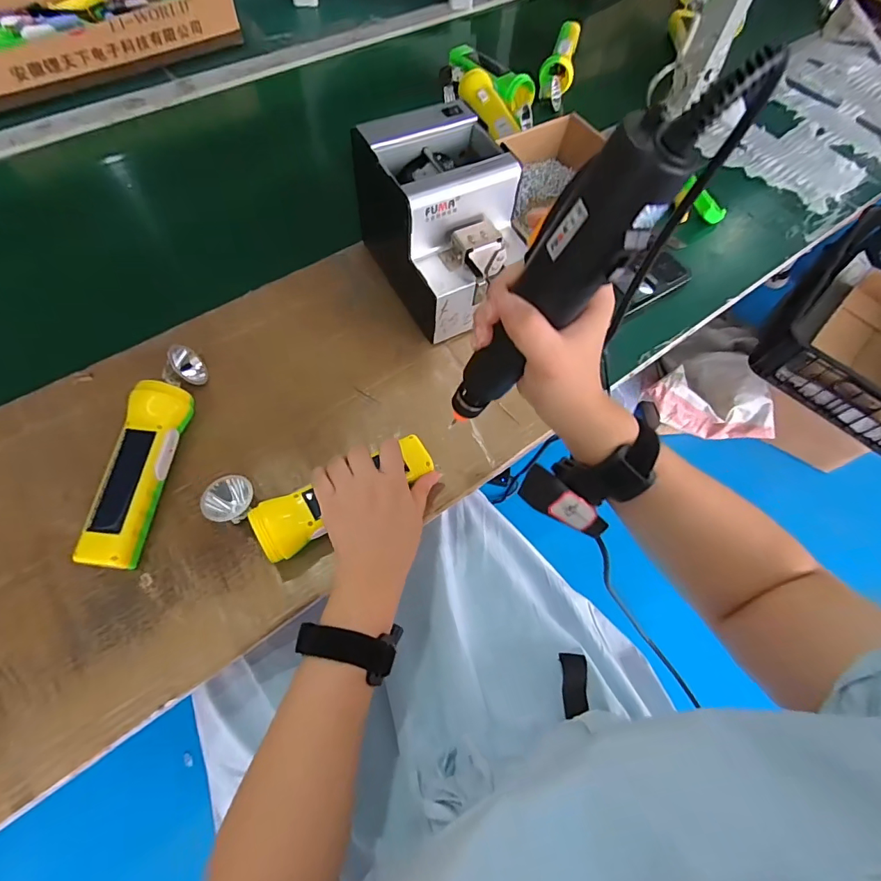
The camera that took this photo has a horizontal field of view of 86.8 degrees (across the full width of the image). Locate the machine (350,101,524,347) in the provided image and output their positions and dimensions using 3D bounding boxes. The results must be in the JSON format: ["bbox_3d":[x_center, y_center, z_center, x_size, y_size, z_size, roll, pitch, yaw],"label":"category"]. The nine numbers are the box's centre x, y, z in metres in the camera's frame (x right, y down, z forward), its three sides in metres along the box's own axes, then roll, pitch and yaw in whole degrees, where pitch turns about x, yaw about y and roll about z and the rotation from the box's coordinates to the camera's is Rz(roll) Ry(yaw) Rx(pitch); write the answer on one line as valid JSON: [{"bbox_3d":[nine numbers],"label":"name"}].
[{"bbox_3d":[0.005,-0.230,0.501,0.125,0.143,0.171,-25,69,-14],"label":"machine"}]

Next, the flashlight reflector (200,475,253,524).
[{"bbox_3d":[-0.190,0.052,0.418,0.041,0.020,0.041,-5,93,-15],"label":"flashlight reflector"}]

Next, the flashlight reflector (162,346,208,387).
[{"bbox_3d":[-0.263,-0.073,0.477,0.040,0.036,0.039,1,65,-3],"label":"flashlight reflector"}]

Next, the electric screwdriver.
[{"bbox_3d":[0.060,-0.081,0.271,0.043,0.258,0.033,13,64,-13],"label":"electric screwdriver"}]

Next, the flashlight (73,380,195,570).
[{"bbox_3d":[-0.270,0.029,0.418,0.042,0.047,0.163,7,65,0],"label":"flashlight"}]

